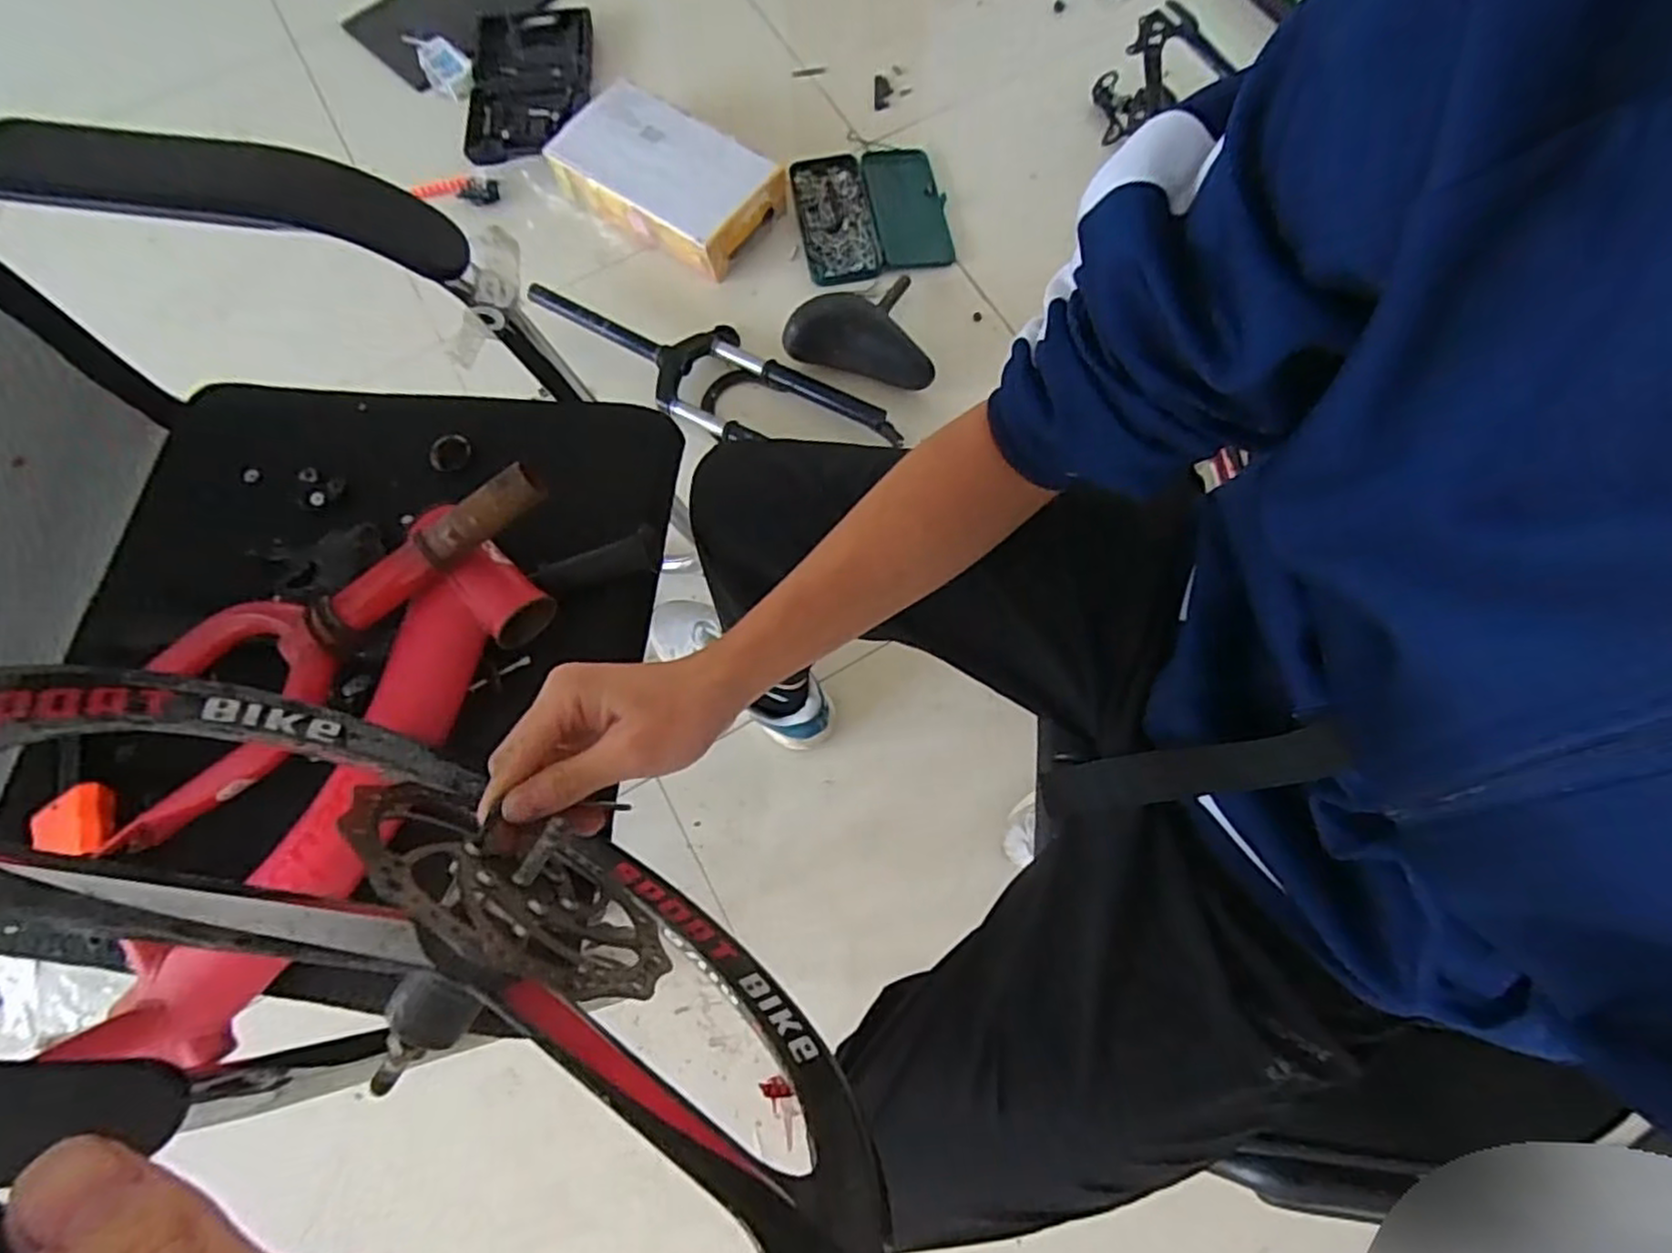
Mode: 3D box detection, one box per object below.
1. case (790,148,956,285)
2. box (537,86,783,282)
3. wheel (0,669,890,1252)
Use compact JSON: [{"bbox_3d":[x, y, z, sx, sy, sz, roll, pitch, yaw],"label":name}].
[{"bbox_3d":[0.061,-0.702,1.238,0.253,0.040,0.251,-15,73,-3],"label":"case"},{"bbox_3d":[-0.269,-0.743,1.204,0.343,0.108,0.223,29,75,10],"label":"box"},{"bbox_3d":[-0.152,0.137,0.307,0.394,0.391,0.092,23,74,5],"label":"wheel"}]

